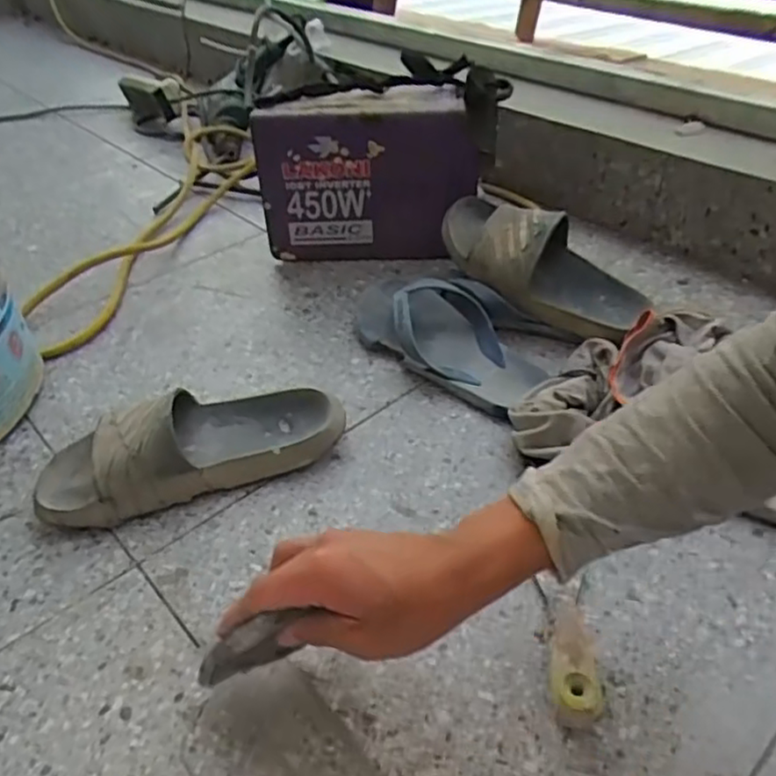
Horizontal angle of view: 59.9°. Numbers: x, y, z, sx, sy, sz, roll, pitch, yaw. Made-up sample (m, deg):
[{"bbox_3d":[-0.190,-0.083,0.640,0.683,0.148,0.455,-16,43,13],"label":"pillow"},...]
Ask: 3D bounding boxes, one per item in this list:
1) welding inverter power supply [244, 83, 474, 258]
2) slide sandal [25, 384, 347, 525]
[{"bbox_3d":[-0.022,-0.270,0.858,0.269,0.192,0.093,1,40,5],"label":"welding inverter power supply"},{"bbox_3d":[-0.174,0.040,0.596,0.258,0.070,0.103,-16,41,-15],"label":"slide sandal"}]

